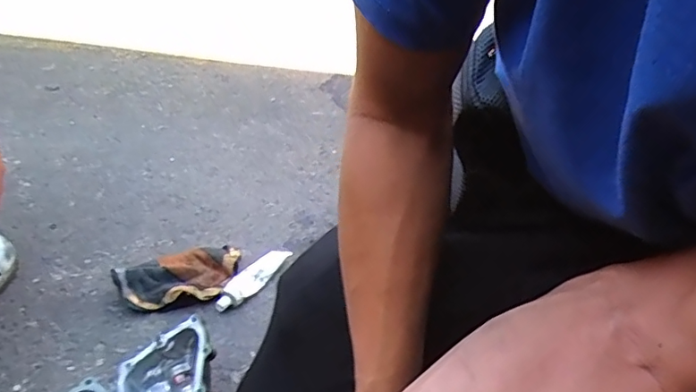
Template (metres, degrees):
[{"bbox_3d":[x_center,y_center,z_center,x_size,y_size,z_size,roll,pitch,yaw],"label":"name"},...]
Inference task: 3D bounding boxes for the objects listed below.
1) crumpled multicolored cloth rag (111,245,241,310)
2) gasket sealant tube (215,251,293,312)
[{"bbox_3d":[-0.236,0.116,0.764,0.179,0.045,0.085,-15,43,-27],"label":"crumpled multicolored cloth rag"},{"bbox_3d":[-0.142,0.123,0.784,0.035,0.025,0.144,26,41,23],"label":"gasket sealant tube"}]

